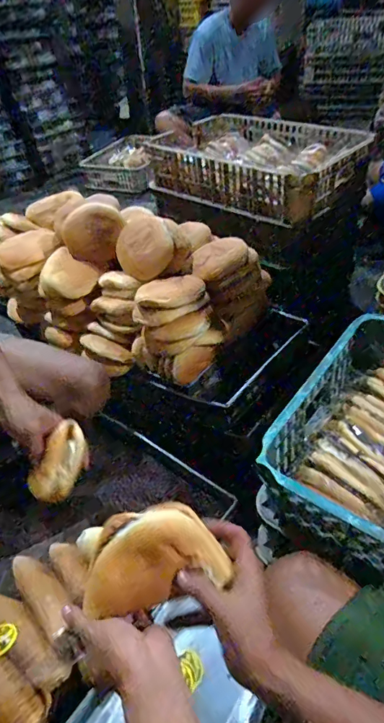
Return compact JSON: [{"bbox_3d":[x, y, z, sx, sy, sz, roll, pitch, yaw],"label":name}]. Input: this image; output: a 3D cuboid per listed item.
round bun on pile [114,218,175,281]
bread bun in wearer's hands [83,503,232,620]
[{"bbox_3d":[-0.104,-0.252,0.977,0.137,0.128,0.036,-24,12,23],"label":"round bun on pile"},{"bbox_3d":[-0.041,0.196,0.448,0.138,0.056,0.082,-9,42,-4],"label":"bread bun in wearer's hands"}]

